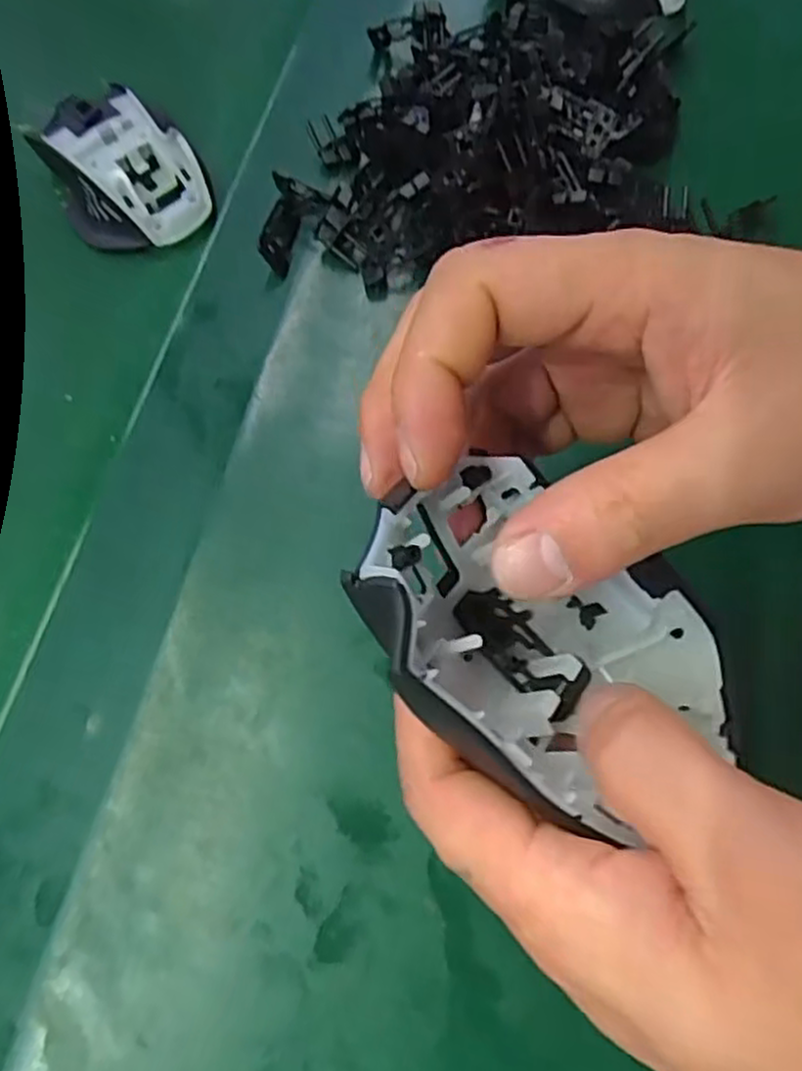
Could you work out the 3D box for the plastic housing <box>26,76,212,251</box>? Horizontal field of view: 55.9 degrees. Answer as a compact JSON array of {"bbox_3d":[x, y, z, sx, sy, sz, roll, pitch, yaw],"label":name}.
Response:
[{"bbox_3d":[-0.142,-0.189,0.382,0.067,0.032,0.083,-28,69,-11],"label":"plastic housing"}]

